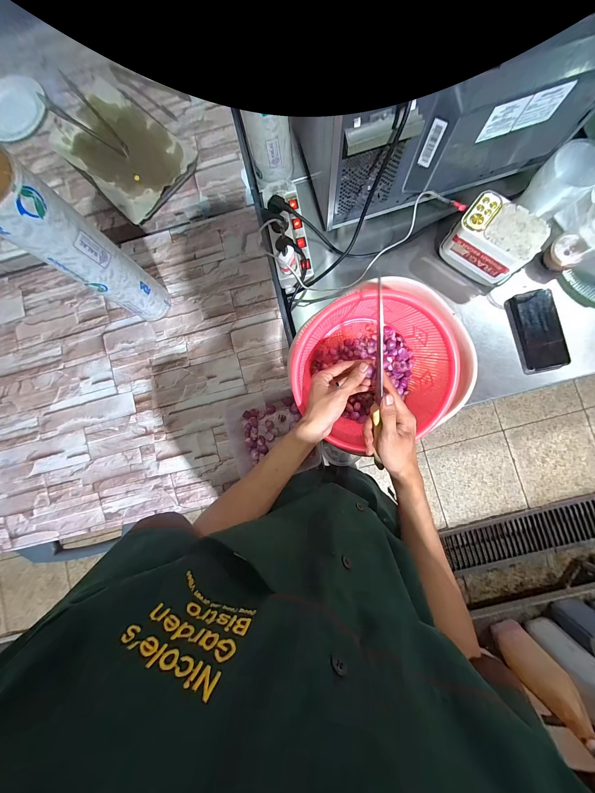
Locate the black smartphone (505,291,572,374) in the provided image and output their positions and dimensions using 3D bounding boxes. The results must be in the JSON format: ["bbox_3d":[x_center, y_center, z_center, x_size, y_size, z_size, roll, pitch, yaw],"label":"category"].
[{"bbox_3d":[0.502,-0.136,0.555,0.086,0.019,0.166,-14,86,2],"label":"black smartphone"}]

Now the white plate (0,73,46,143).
[{"bbox_3d":[-0.691,-0.703,0.638,0.160,0.016,0.181,-34,86,1],"label":"white plate"}]

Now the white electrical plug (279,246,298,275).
[{"bbox_3d":[-0.019,-0.279,0.549,0.029,0.057,0.042,20,88,4],"label":"white electrical plug"}]

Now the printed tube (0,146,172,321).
[{"bbox_3d":[-0.337,-0.228,0.446,0.095,0.314,0.077,37,89,4],"label":"printed tube"}]

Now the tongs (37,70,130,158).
[{"bbox_3d":[-0.494,-0.647,0.619,0.241,0.020,0.080,44,90,4],"label":"tongs"}]

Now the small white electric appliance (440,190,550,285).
[{"bbox_3d":[0.388,-0.311,0.530,0.147,0.079,0.096,40,90,4],"label":"small white electric appliance"}]

